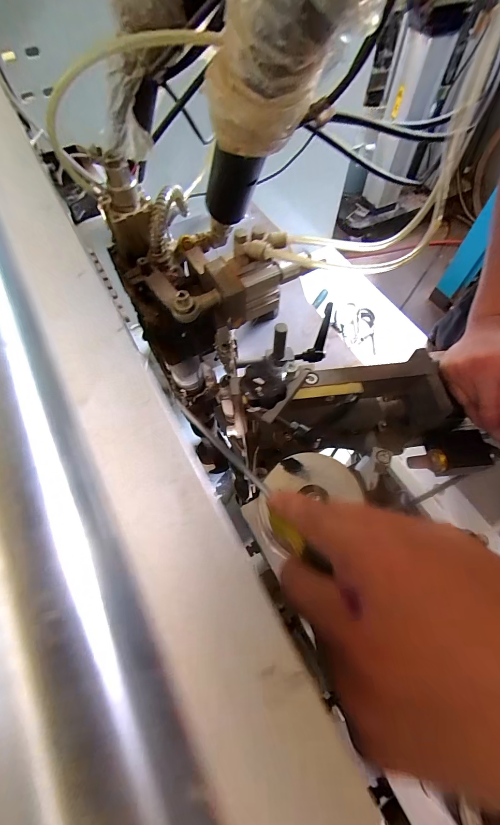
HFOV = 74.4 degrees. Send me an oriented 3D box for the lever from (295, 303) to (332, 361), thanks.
[{"bbox_3d":[0.084,-0.097,0.404,0.033,0.073,0.015,23,25,12],"label":"lever"}]

